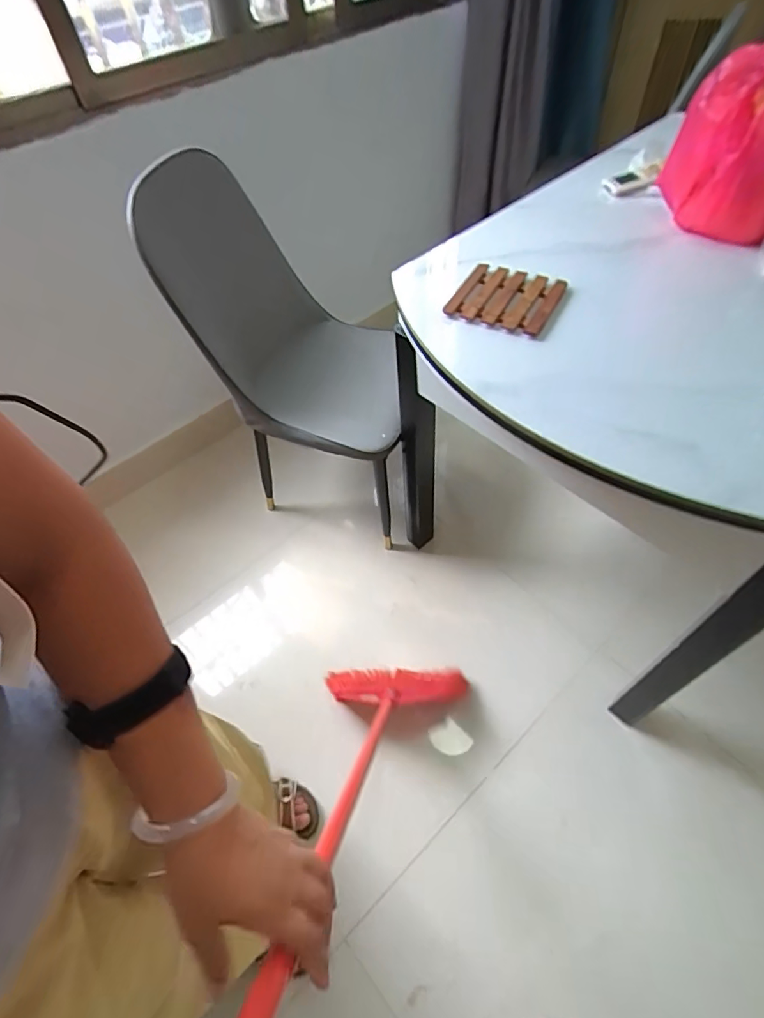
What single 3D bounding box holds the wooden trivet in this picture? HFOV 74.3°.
[{"bbox_3d":[0.190,-0.321,0.775,0.150,0.026,0.147,22,59,20],"label":"wooden trivet"}]

